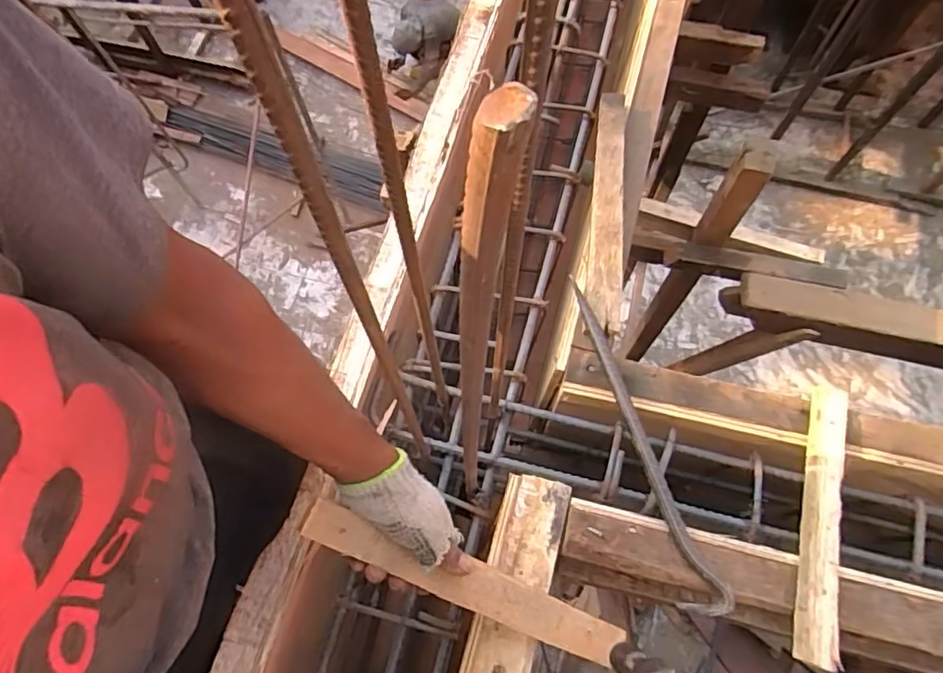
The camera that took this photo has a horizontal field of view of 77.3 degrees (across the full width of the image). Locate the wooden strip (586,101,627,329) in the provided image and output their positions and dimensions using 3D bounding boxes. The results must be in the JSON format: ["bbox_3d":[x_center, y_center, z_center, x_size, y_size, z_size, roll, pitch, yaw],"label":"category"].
[{"bbox_3d":[0.174,-0.170,0.745,0.041,0.021,0.344,6,70,4],"label":"wooden strip"}]

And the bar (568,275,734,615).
[{"bbox_3d":[0.184,0.099,0.632,0.044,0.020,0.369,-13,69,-3],"label":"bar"}]

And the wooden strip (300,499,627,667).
[{"bbox_3d":[0.000,0.233,0.548,0.328,0.014,0.040,28,71,-14],"label":"wooden strip"}]

